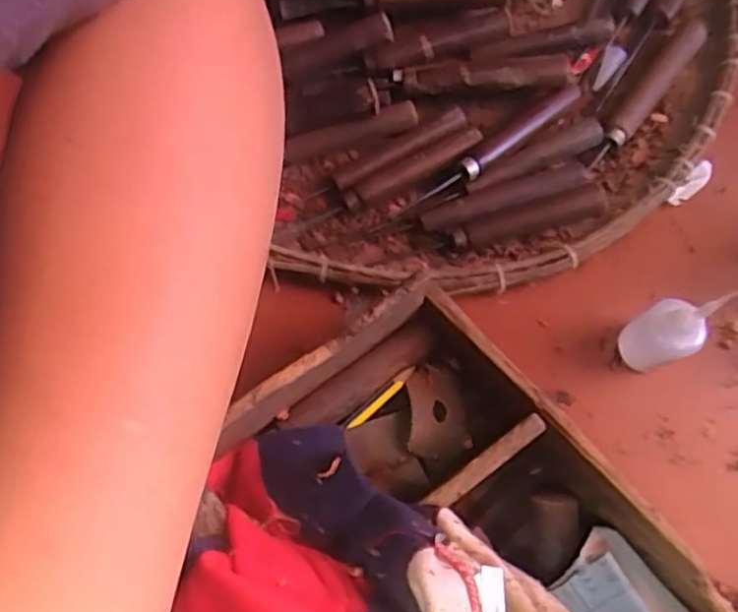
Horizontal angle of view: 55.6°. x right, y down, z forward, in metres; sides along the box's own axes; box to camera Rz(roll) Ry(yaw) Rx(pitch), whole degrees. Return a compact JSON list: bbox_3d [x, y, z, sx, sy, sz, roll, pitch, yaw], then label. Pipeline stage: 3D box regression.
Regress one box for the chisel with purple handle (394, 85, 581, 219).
[{"bbox_3d":[0.088,-0.110,0.482,0.161,0.020,0.018,-34,77,-12],"label":"chisel with purple handle"}]

